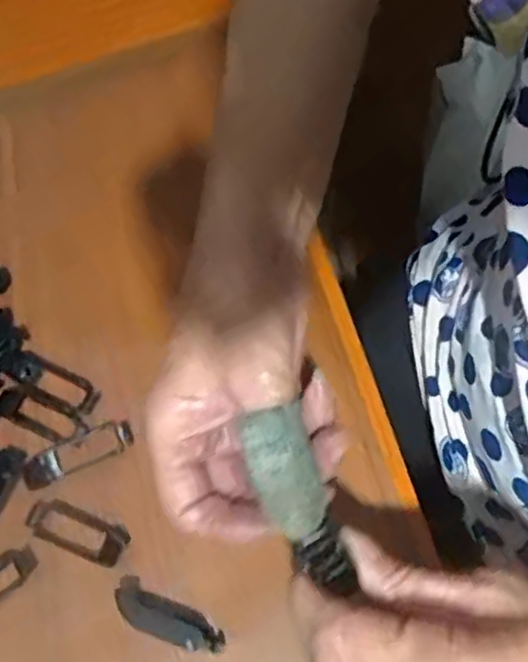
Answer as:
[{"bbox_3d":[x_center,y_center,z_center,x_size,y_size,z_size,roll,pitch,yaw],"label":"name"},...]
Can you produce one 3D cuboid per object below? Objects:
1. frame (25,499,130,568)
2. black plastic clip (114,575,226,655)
[{"bbox_3d":[-0.095,0.100,0.351,0.054,0.004,0.020,18,67,16],"label":"frame"},{"bbox_3d":[-0.046,0.134,0.325,0.057,0.015,0.018,23,69,18],"label":"black plastic clip"}]

